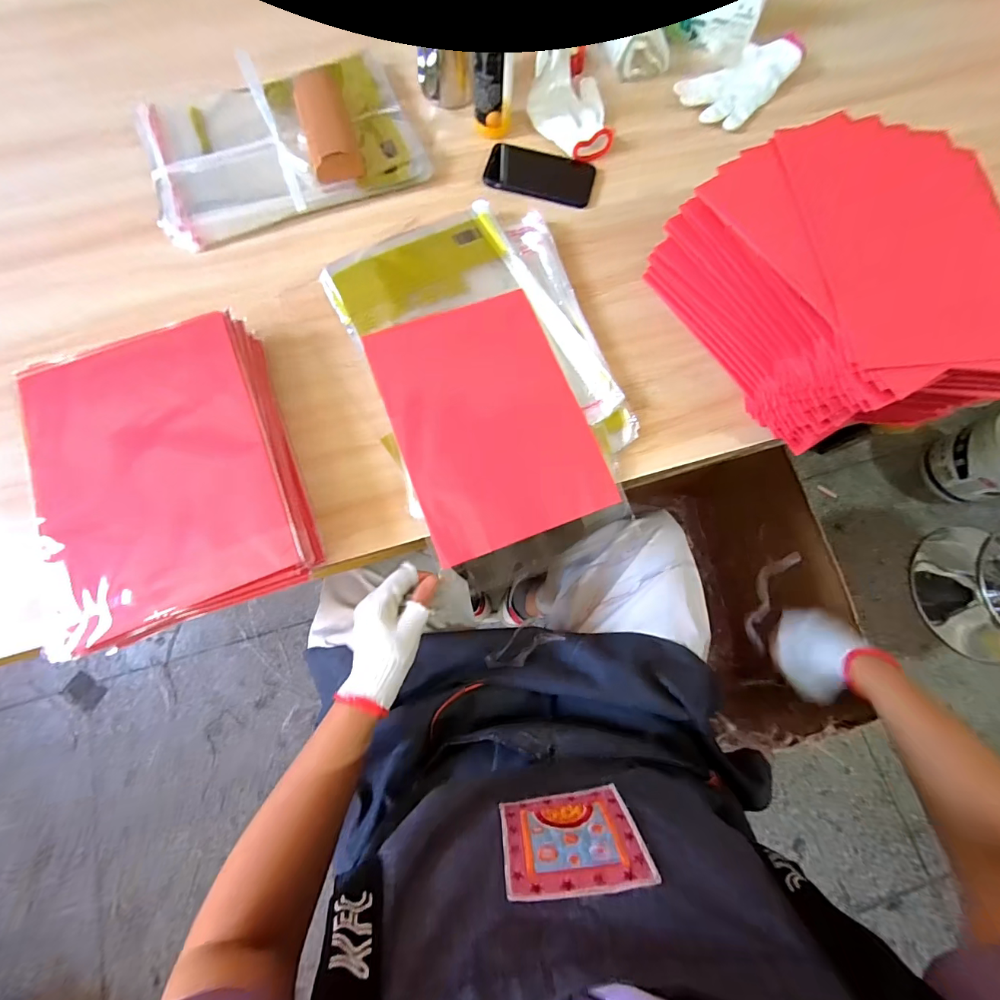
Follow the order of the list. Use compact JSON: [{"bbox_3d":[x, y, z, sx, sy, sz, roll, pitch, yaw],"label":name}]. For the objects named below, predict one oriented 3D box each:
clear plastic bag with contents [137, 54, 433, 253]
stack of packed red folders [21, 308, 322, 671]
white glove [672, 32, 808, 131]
[{"bbox_3d":[-0.293,-0.486,0.583,0.347,0.040,0.240,-23,77,-8],"label":"clear plastic bag with contents"},{"bbox_3d":[-0.340,-0.025,0.453,0.231,0.073,0.298,-18,76,-6],"label":"stack of packed red folders"},{"bbox_3d":[0.358,-0.633,0.651,0.180,0.035,0.110,-41,80,-11],"label":"white glove"}]

